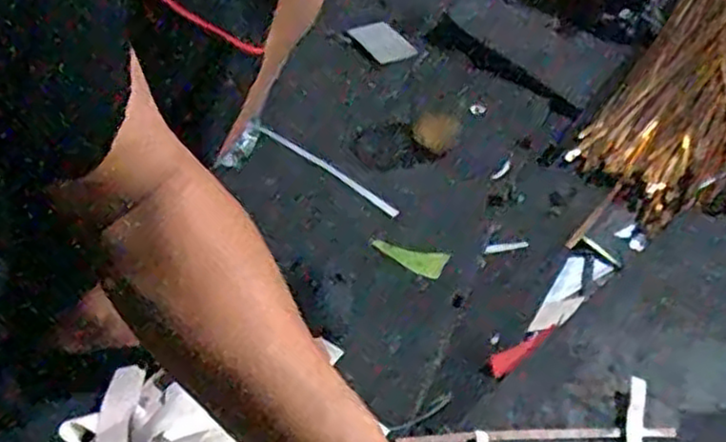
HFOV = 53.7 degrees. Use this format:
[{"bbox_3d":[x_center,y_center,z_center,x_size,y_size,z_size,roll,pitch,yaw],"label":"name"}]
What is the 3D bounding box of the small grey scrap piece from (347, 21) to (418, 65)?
[{"bbox_3d":[0.023,-0.223,0.891,0.048,0.006,0.075,-42,79,-16],"label":"small grey scrap piece"}]

